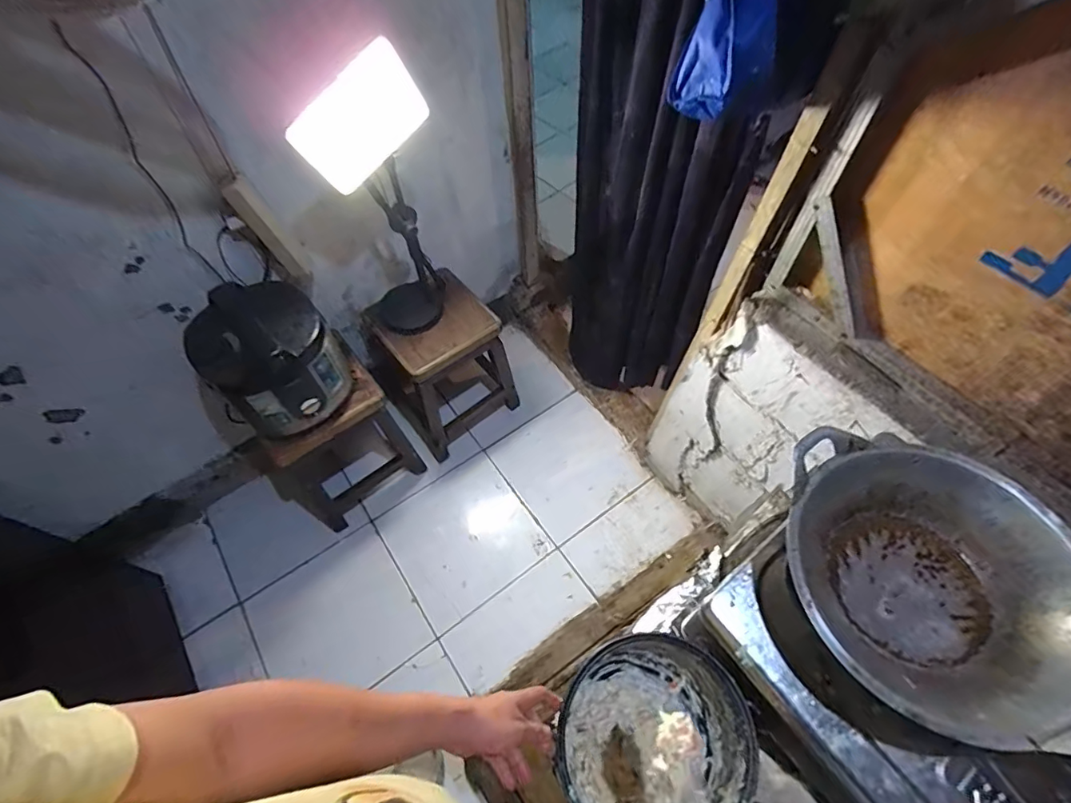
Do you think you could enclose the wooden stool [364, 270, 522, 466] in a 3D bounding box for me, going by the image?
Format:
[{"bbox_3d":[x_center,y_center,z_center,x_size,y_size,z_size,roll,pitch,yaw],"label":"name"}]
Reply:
[{"bbox_3d":[-0.295,-0.117,1.582,0.341,0.470,0.302,-35,61,-19],"label":"wooden stool"}]

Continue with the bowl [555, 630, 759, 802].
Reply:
[{"bbox_3d":[0.149,0.439,0.656,0.238,0.123,0.213,-38,62,-20],"label":"bowl"}]

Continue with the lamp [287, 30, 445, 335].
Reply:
[{"bbox_3d":[-0.341,-0.416,1.154,0.228,0.672,0.222,-28,59,-15],"label":"lamp"}]

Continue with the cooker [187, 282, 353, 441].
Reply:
[{"bbox_3d":[-0.609,-0.112,1.175,0.248,0.267,0.365,-32,61,-17],"label":"cooker"}]

